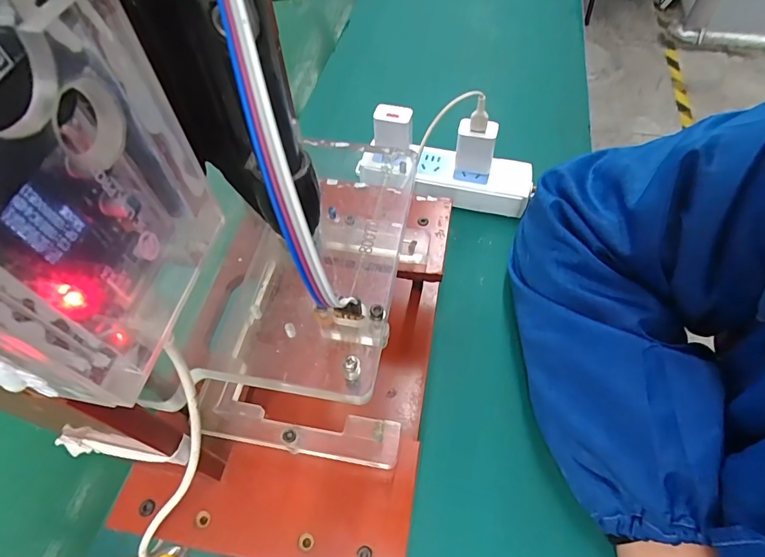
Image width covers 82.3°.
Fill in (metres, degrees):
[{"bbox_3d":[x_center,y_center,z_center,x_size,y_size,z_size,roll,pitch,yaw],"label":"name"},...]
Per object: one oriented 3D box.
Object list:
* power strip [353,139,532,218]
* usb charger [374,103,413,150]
[{"bbox_3d":[0.063,-0.106,0.451,0.169,0.029,0.048,9,58,8],"label":"power strip"},{"bbox_3d":[0.010,-0.144,0.435,0.037,0.049,0.027,8,58,7],"label":"usb charger"}]

